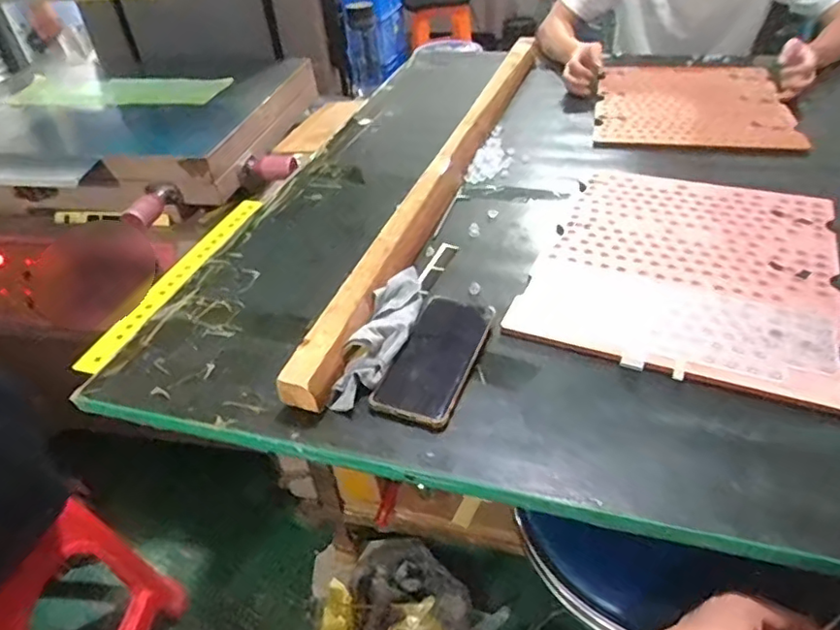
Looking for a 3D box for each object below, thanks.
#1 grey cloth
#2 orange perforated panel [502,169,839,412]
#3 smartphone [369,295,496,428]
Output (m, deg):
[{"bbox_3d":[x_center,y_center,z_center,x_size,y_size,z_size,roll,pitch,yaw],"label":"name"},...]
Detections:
[{"bbox_3d":[-0.035,0.017,0.620,0.051,0.035,0.198,8,41,16],"label":"grey cloth"},{"bbox_3d":[0.302,-0.060,0.684,0.309,0.011,0.355,13,46,24],"label":"orange perforated panel"},{"bbox_3d":[0.018,0.040,0.602,0.079,0.018,0.165,13,43,21],"label":"smartphone"}]

